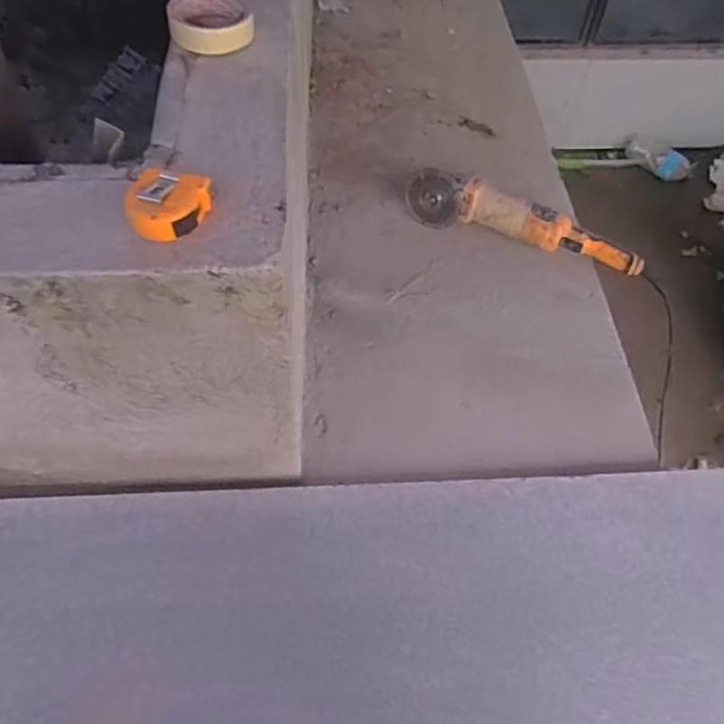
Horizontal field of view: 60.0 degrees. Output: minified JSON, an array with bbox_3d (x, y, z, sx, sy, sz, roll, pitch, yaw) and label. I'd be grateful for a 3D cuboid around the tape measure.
[{"bbox_3d":[-0.150,-0.121,0.479,0.053,0.024,0.057,14,53,8],"label":"tape measure"}]

